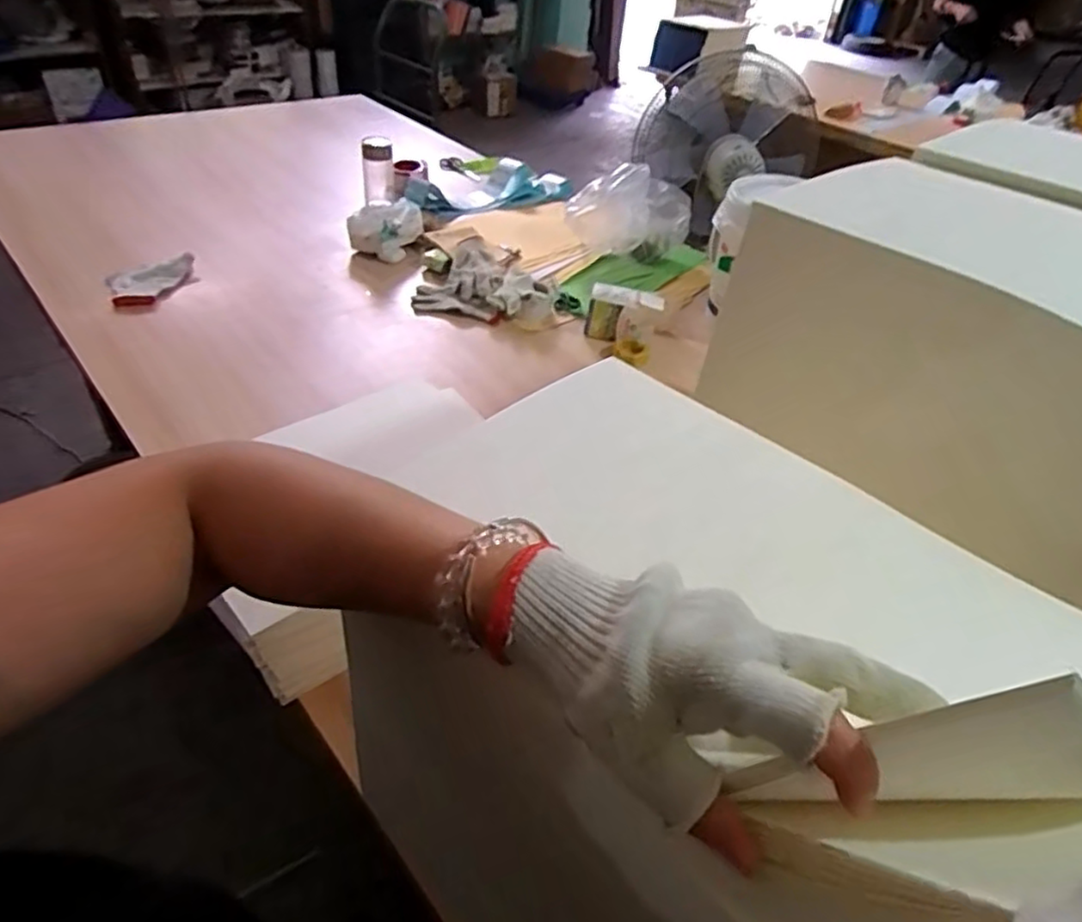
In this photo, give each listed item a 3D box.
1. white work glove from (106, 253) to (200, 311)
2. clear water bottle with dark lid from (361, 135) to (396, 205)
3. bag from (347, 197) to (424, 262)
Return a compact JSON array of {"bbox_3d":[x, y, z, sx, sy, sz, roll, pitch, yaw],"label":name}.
[{"bbox_3d":[-0.722,-0.336,1.277,0.157,0.028,0.097,-23,49,-30],"label":"white work glove"},{"bbox_3d":[-0.353,-0.638,1.486,0.063,0.154,0.053,-2,6,-7],"label":"clear water bottle with dark lid"},{"bbox_3d":[-0.329,-0.495,1.466,0.112,0.077,0.138,23,43,17],"label":"bag"}]

